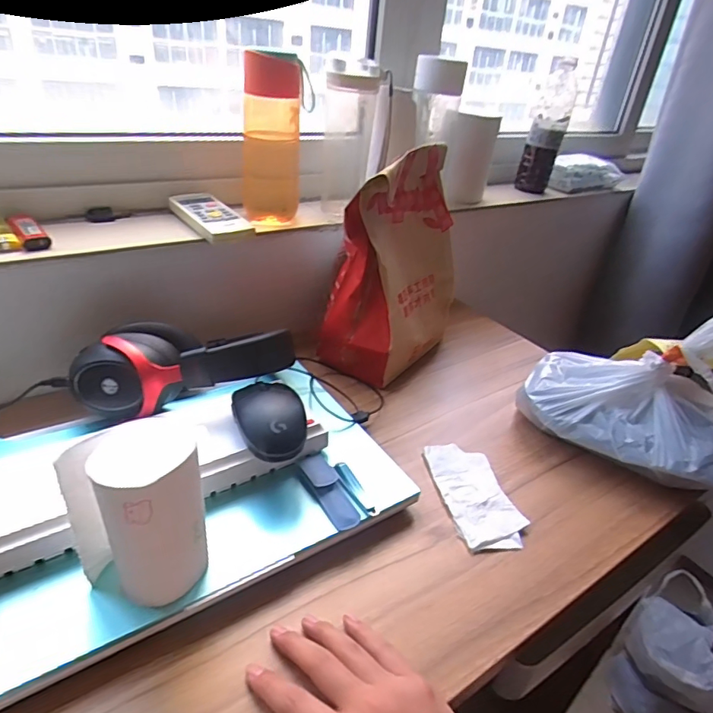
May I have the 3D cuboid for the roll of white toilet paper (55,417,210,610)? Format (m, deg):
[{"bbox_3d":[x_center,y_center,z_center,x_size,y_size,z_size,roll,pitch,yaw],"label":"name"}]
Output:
[{"bbox_3d":[-0.143,0.107,0.342,0.074,0.114,0.063,19,35,18],"label":"roll of white toilet paper"}]

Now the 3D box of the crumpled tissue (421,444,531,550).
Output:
[{"bbox_3d":[0.116,0.134,0.501,0.064,0.011,0.131,-3,34,-15],"label":"crumpled tissue"}]

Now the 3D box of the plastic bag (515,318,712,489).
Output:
[{"bbox_3d":[0.311,0.027,0.550,0.217,0.173,0.153,23,36,23],"label":"plastic bag"}]

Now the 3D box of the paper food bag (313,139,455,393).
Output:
[{"bbox_3d":[0.053,-0.118,0.651,0.117,0.253,0.198,25,37,26],"label":"paper food bag"}]

